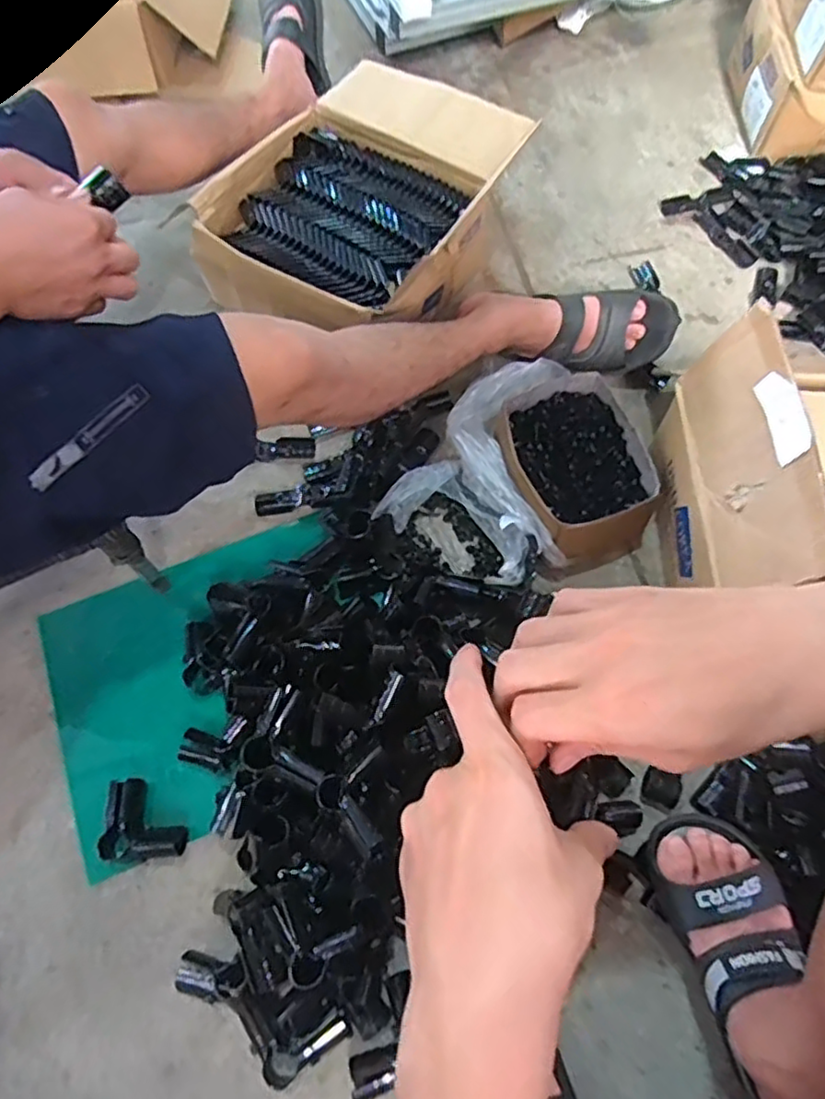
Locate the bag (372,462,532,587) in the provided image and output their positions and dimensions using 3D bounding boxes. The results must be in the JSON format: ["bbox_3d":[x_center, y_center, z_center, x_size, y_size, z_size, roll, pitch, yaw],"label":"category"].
[{"bbox_3d":[0.060,-0.027,0.825,0.199,0.057,0.103,36,72,15],"label":"bag"}]

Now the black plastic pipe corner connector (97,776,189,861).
[{"bbox_3d":[-0.277,0.279,0.694,0.087,0.034,0.076,3,65,2],"label":"black plastic pipe corner connector"}]

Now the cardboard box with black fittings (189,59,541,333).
[{"bbox_3d":[-0.063,-0.488,0.989,0.357,0.159,0.455,38,71,16],"label":"cardboard box with black fittings"}]

